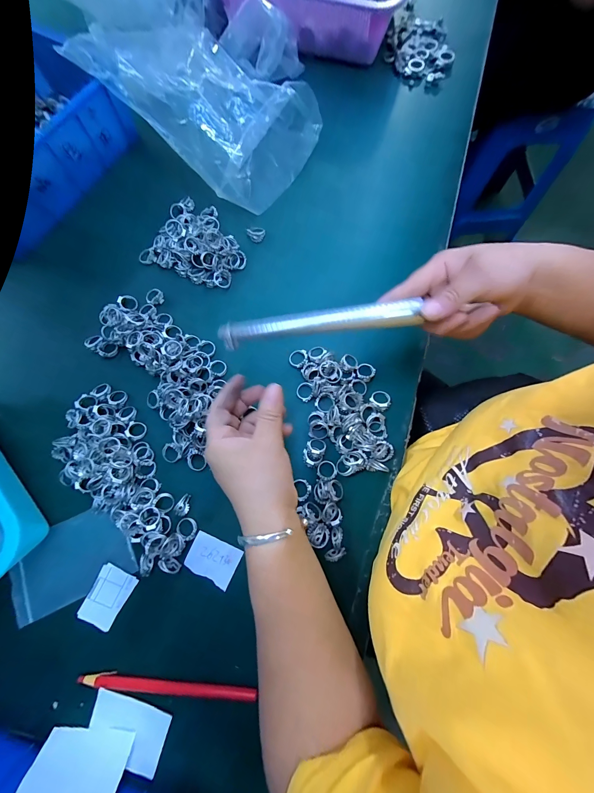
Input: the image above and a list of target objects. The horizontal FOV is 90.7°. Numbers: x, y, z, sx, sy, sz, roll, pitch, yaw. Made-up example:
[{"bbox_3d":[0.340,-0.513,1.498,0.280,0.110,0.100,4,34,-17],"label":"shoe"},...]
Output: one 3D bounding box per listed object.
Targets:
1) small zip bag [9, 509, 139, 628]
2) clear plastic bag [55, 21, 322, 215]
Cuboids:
[{"bbox_3d":[-0.235,0.168,0.304,0.120,0.005,0.077,-24,77,-5],"label":"small zip bag"},{"bbox_3d":[-0.114,-0.398,0.401,0.256,0.093,0.184,36,79,9],"label":"clear plastic bag"}]

